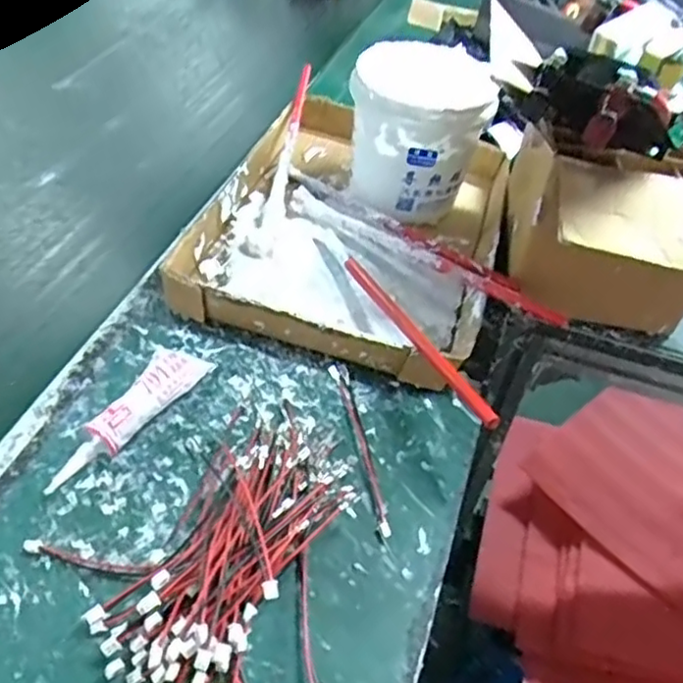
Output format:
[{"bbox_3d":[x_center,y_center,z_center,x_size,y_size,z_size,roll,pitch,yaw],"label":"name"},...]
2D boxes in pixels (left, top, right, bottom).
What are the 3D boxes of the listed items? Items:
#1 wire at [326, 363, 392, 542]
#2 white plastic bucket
[{"bbox_3d":[0.013,0.067,0.455,0.011,0.006,0.136,-8,48,-14],"label":"wire"},{"bbox_3d":[0.067,-0.191,0.621,0.116,0.121,0.115,8,46,1],"label":"white plastic bucket"}]

